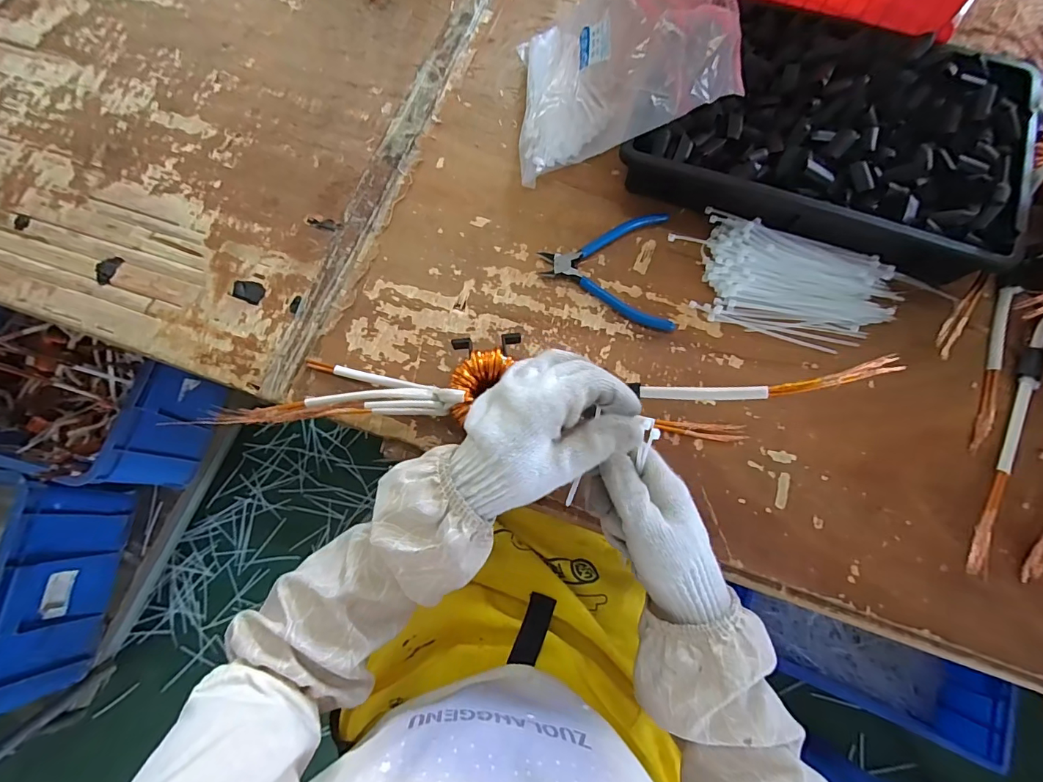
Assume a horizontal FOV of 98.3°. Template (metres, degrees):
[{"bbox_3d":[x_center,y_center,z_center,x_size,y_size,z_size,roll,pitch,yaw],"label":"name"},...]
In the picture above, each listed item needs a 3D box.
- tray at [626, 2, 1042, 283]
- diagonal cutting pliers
[{"bbox_3d":[0.312,-0.264,0.465,0.342,0.072,0.230,21,75,7],"label":"tray"},{"bbox_3d":[0.087,-0.121,0.459,0.129,0.014,0.124,-2,74,0],"label":"diagonal cutting pliers"}]

